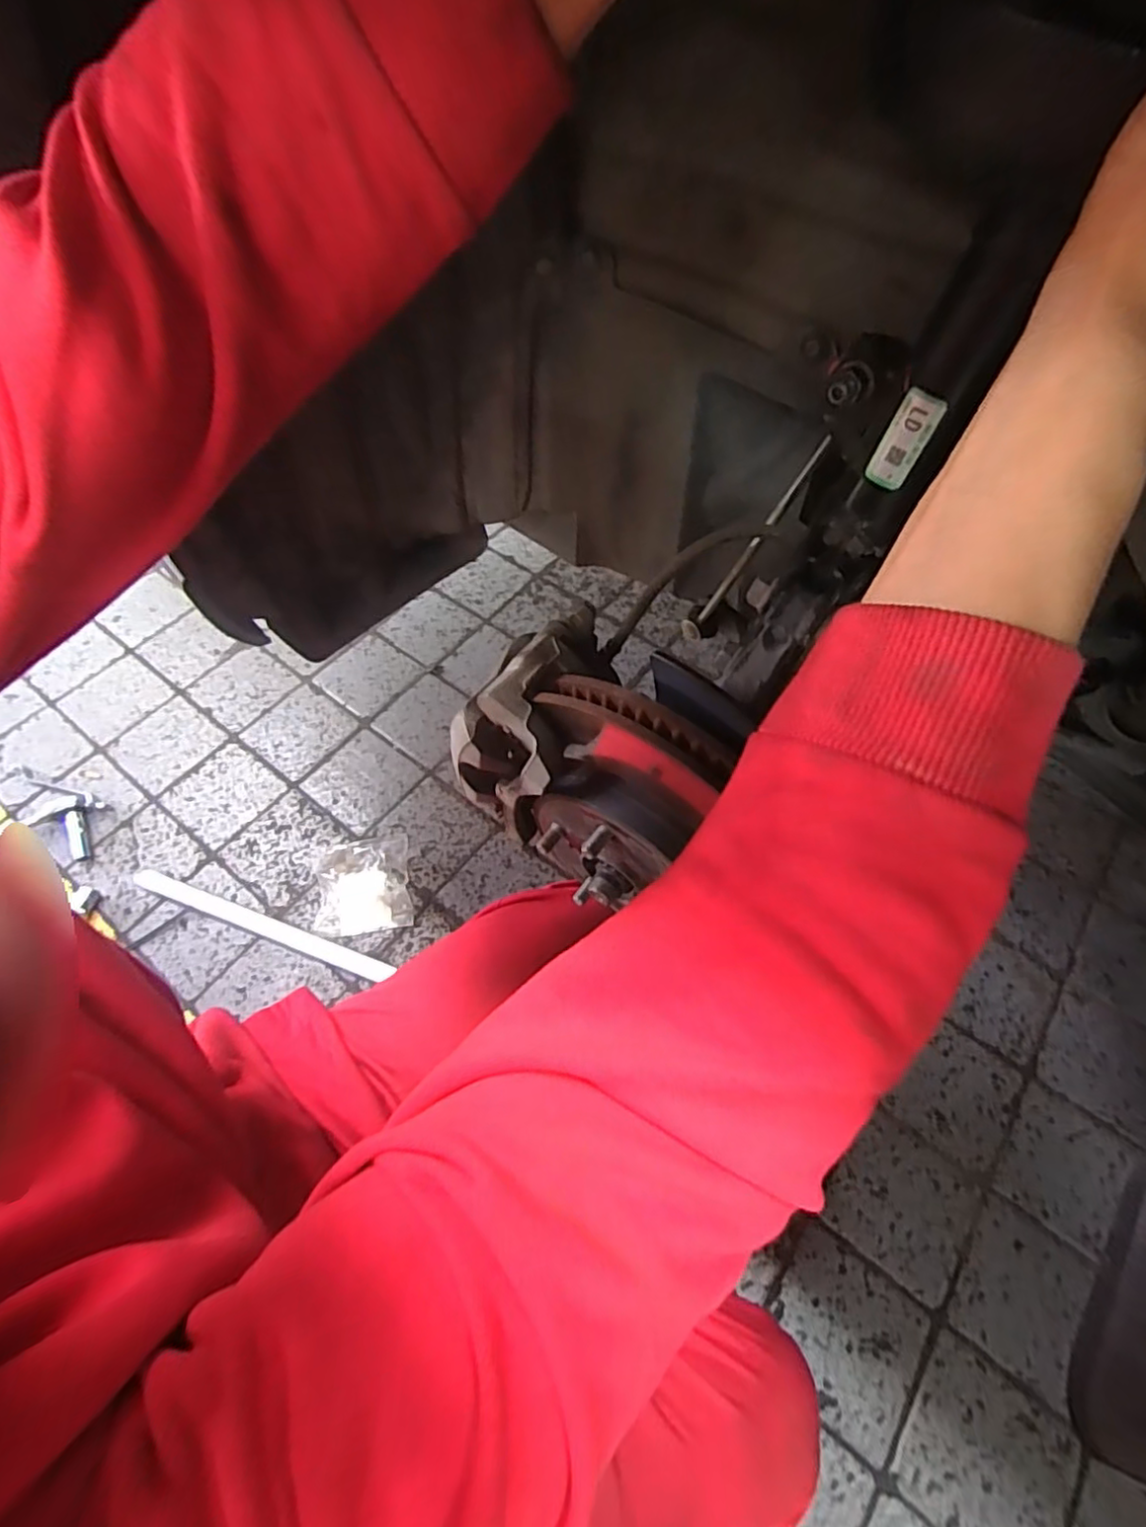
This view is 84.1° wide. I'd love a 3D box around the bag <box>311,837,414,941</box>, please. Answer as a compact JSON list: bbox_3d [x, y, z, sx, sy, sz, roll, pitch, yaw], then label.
[{"bbox_3d":[-0.300,0.175,0.908,0.127,0.034,0.134,-9,60,-6],"label":"bag"}]

